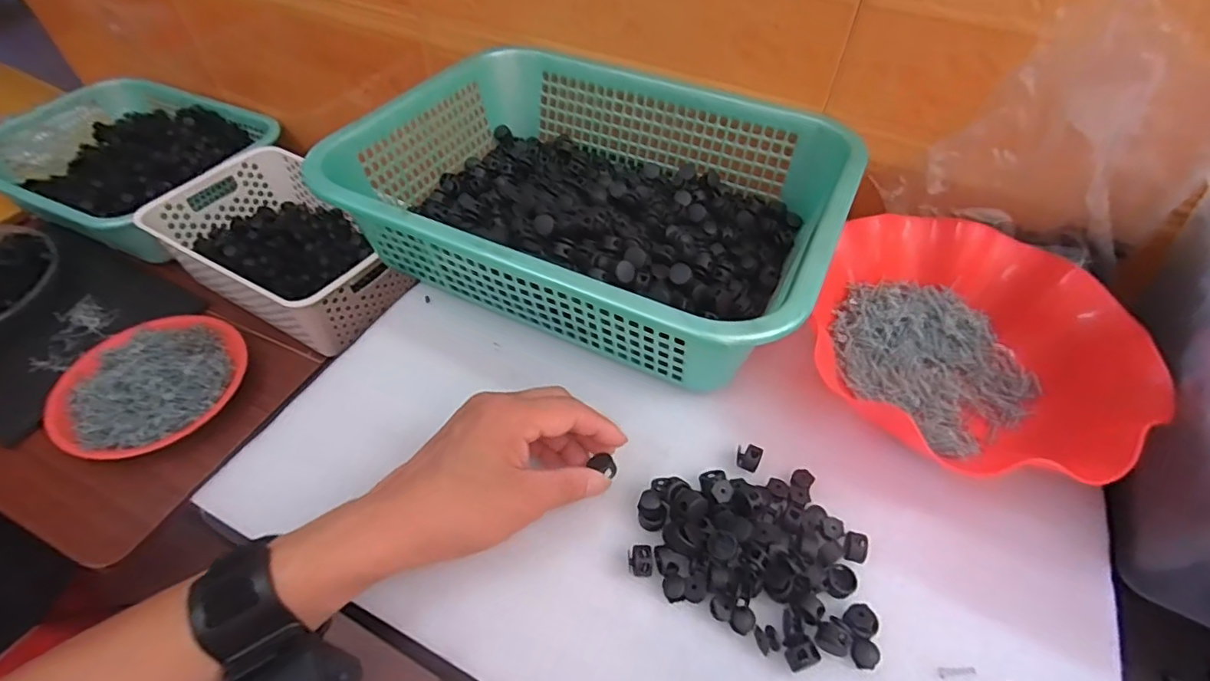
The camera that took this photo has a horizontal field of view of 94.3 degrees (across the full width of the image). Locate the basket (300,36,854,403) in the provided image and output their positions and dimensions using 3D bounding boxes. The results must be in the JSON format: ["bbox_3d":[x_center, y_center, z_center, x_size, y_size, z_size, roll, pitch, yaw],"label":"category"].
[{"bbox_3d":[-0.005,-0.124,0.476,0.380,0.097,0.288,23,54,16],"label":"basket"}]

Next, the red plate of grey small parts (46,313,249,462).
[{"bbox_3d":[-0.519,0.041,0.638,0.191,0.027,0.190,1,51,-1],"label":"red plate of grey small parts"}]

